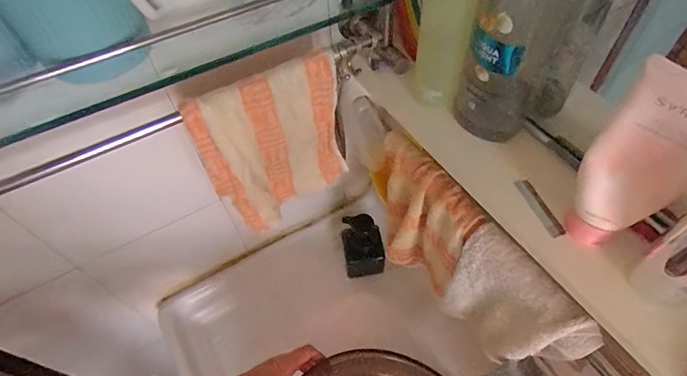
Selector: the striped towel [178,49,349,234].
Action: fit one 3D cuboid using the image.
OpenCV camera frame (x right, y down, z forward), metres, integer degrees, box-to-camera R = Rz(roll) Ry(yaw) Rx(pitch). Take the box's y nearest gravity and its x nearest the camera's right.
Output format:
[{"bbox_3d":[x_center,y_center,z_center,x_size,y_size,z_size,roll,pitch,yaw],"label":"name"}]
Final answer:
[{"bbox_3d":[-0.074,-0.040,0.463,0.155,0.194,0.037,-25,57,-14],"label":"striped towel"}]

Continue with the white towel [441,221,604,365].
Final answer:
[{"bbox_3d":[0.168,0.126,0.419,0.051,0.130,0.132,-28,58,-16],"label":"white towel"}]

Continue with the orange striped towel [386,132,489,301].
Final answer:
[{"bbox_3d":[0.091,0.040,0.514,0.052,0.179,0.157,-36,60,-21],"label":"orange striped towel"}]

